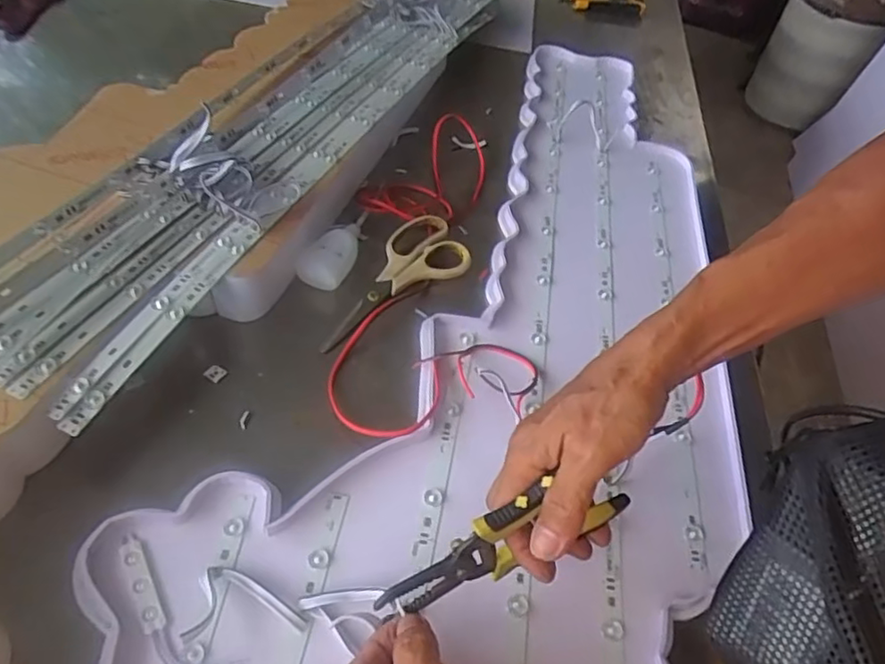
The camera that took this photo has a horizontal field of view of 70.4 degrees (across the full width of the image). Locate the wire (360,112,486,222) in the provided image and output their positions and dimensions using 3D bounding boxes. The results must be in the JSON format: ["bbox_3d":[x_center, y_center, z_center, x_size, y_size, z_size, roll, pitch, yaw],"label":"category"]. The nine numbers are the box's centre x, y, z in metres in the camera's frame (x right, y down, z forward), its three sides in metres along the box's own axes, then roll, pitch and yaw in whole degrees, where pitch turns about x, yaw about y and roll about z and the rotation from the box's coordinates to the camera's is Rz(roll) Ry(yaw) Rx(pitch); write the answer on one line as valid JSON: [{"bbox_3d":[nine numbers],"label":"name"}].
[{"bbox_3d":[-0.007,-0.180,0.688,0.104,0.037,0.199,22,48,11],"label":"wire"}]

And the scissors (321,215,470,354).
[{"bbox_3d":[-0.053,-0.055,0.586,0.183,0.020,0.076,-30,60,-31],"label":"scissors"}]

